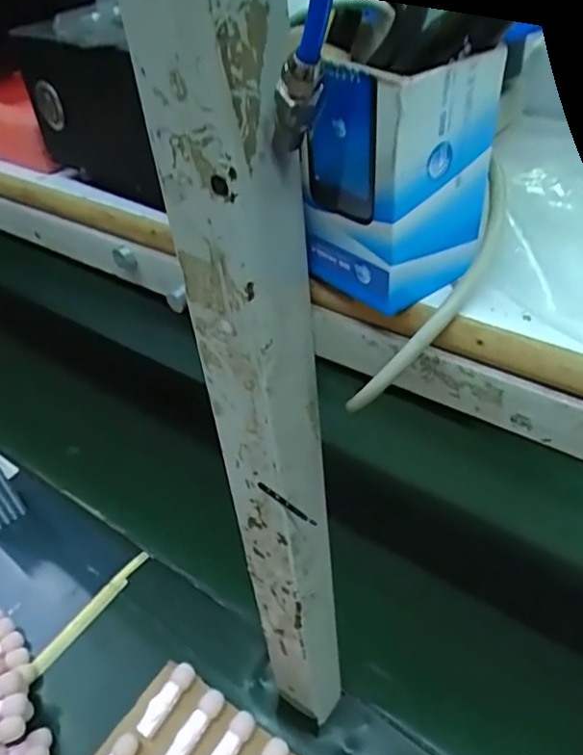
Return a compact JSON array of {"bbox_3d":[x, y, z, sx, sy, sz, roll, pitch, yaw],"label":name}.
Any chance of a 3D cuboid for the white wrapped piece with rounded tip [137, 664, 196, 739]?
[{"bbox_3d":[-0.110,0.284,0.543,0.019,0.010,0.065,23,48,29],"label":"white wrapped piece with rounded tip"}]

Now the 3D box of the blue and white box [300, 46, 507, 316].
[{"bbox_3d":[0.040,-0.077,0.237,0.053,0.087,0.051,-33,48,-28],"label":"blue and white box"}]

